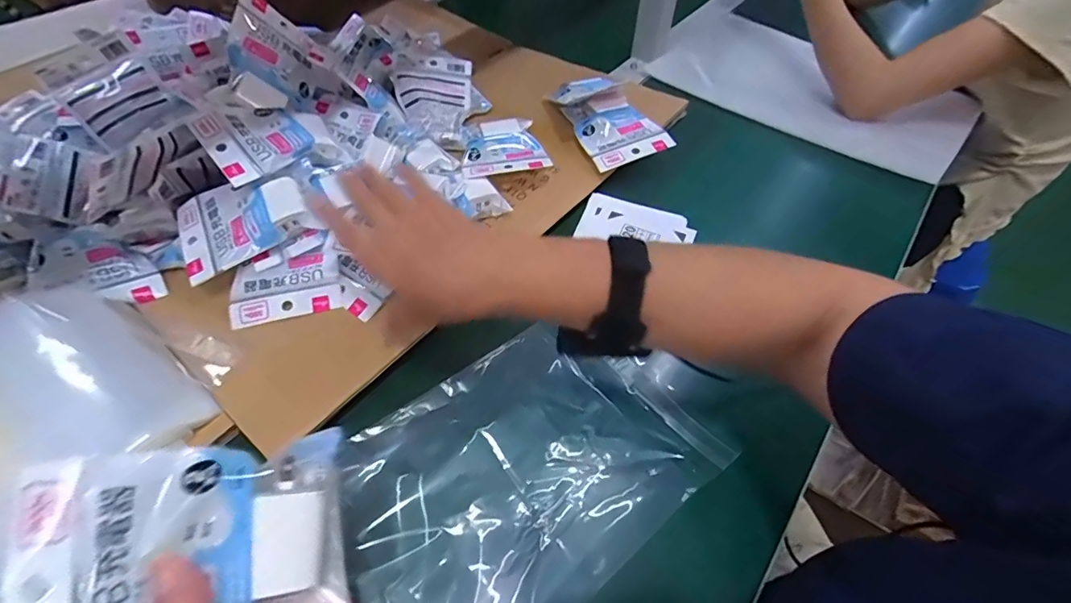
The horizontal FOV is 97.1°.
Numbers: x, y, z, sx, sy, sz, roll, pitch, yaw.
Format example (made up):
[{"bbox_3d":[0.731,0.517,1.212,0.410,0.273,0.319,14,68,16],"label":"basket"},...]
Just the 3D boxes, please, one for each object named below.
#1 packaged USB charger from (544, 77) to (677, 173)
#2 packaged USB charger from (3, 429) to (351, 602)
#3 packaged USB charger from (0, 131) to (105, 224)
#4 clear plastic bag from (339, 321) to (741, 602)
[{"bbox_3d":[0.080,-0.225,0.579,0.088,0.037,0.177,-22,56,-16],"label":"packaged USB charger"},{"bbox_3d":[-0.155,0.114,0.218,0.126,0.017,0.093,-1,82,-32],"label":"packaged USB charger"},{"bbox_3d":[-0.497,-0.125,0.450,0.109,0.017,0.093,5,59,-41],"label":"packaged USB charger"},{"bbox_3d":[-0.011,0.125,0.362,0.272,0.014,0.188,-30,59,-23],"label":"clear plastic bag"}]

